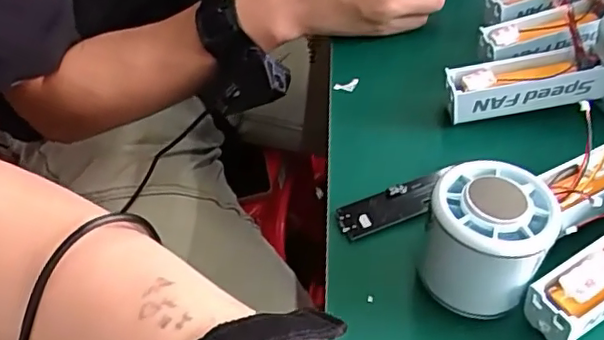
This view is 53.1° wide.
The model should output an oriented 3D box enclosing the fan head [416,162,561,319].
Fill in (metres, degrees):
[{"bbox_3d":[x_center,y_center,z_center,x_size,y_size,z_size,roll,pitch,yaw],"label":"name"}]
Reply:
[{"bbox_3d":[0.091,0.033,0.298,0.057,0.056,0.059,13,48,14],"label":"fan head"}]

